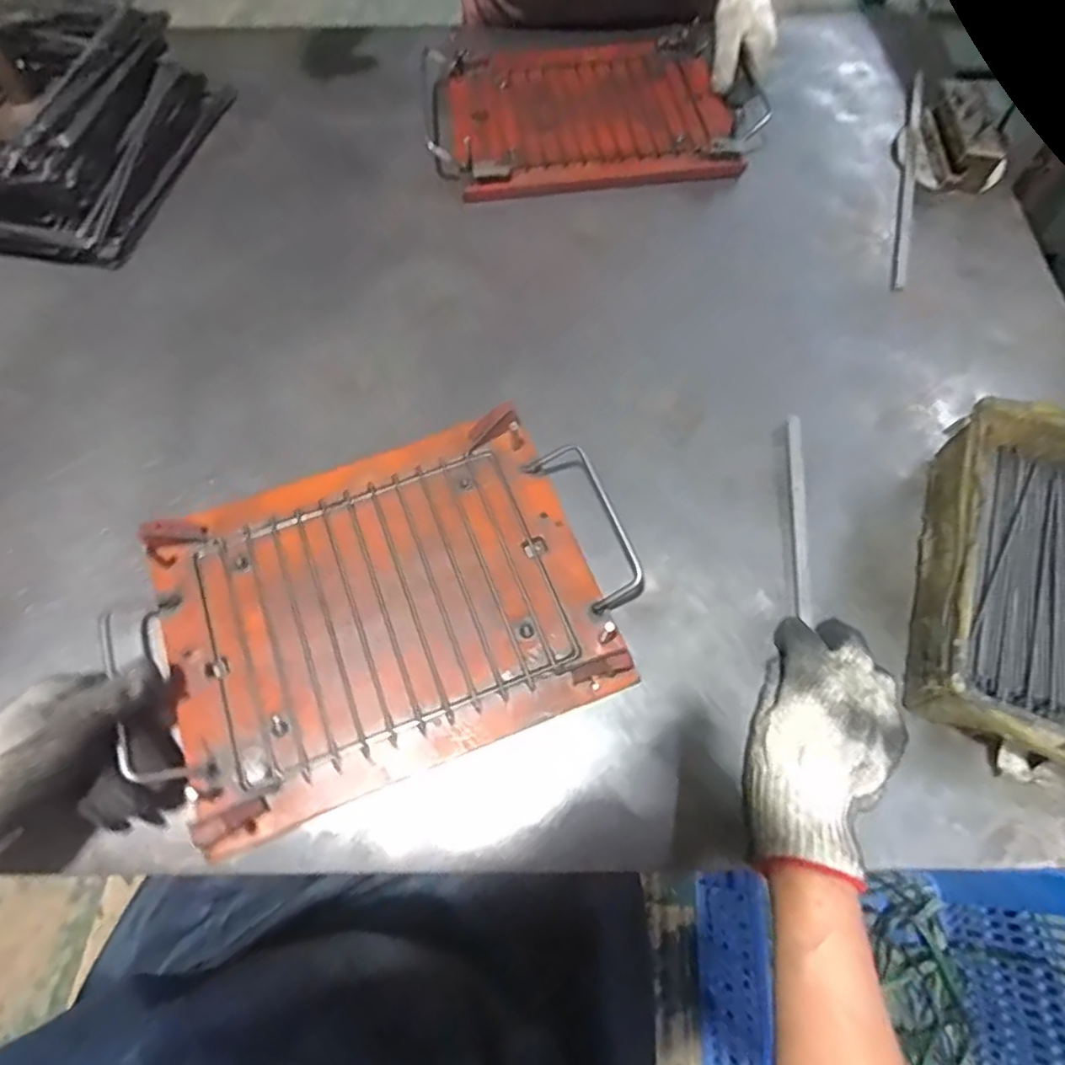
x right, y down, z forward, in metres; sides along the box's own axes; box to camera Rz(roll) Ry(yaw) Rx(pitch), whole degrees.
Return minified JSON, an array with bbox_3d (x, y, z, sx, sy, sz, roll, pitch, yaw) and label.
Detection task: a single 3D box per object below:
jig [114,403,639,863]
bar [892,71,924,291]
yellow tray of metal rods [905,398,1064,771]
[{"bbox_3d":[-0.101,0.053,0.484,0.334,0.026,0.238,-21,67,-10],"label":"jig"},{"bbox_3d":[0.404,-0.386,0.703,0.013,0.007,0.343,15,66,6],"label":"bar"},{"bbox_3d":[0.371,0.044,0.458,0.180,0.080,0.256,17,65,8],"label":"yellow tray of metal rods"}]

